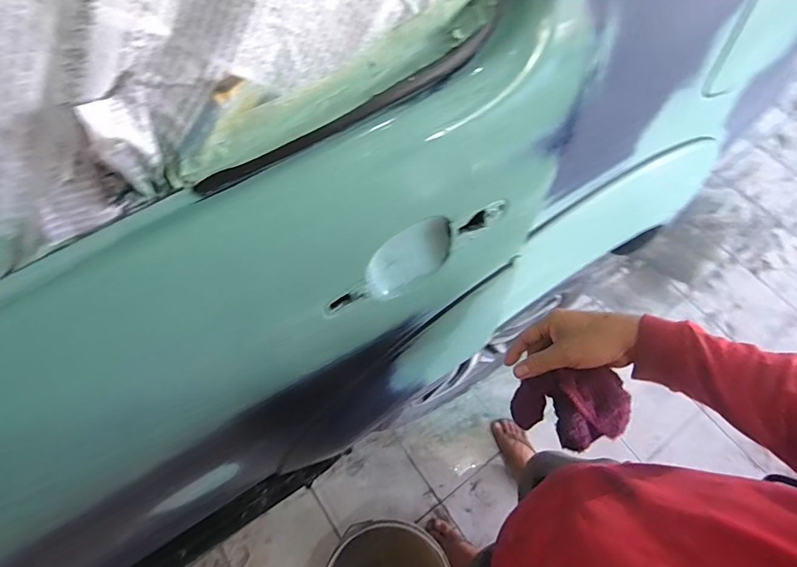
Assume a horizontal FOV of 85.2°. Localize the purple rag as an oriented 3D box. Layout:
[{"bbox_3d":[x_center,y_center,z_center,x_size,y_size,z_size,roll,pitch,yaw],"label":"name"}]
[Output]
[{"bbox_3d":[0.202,0.139,0.500,0.127,0.050,0.107,24,100,-15],"label":"purple rag"}]

